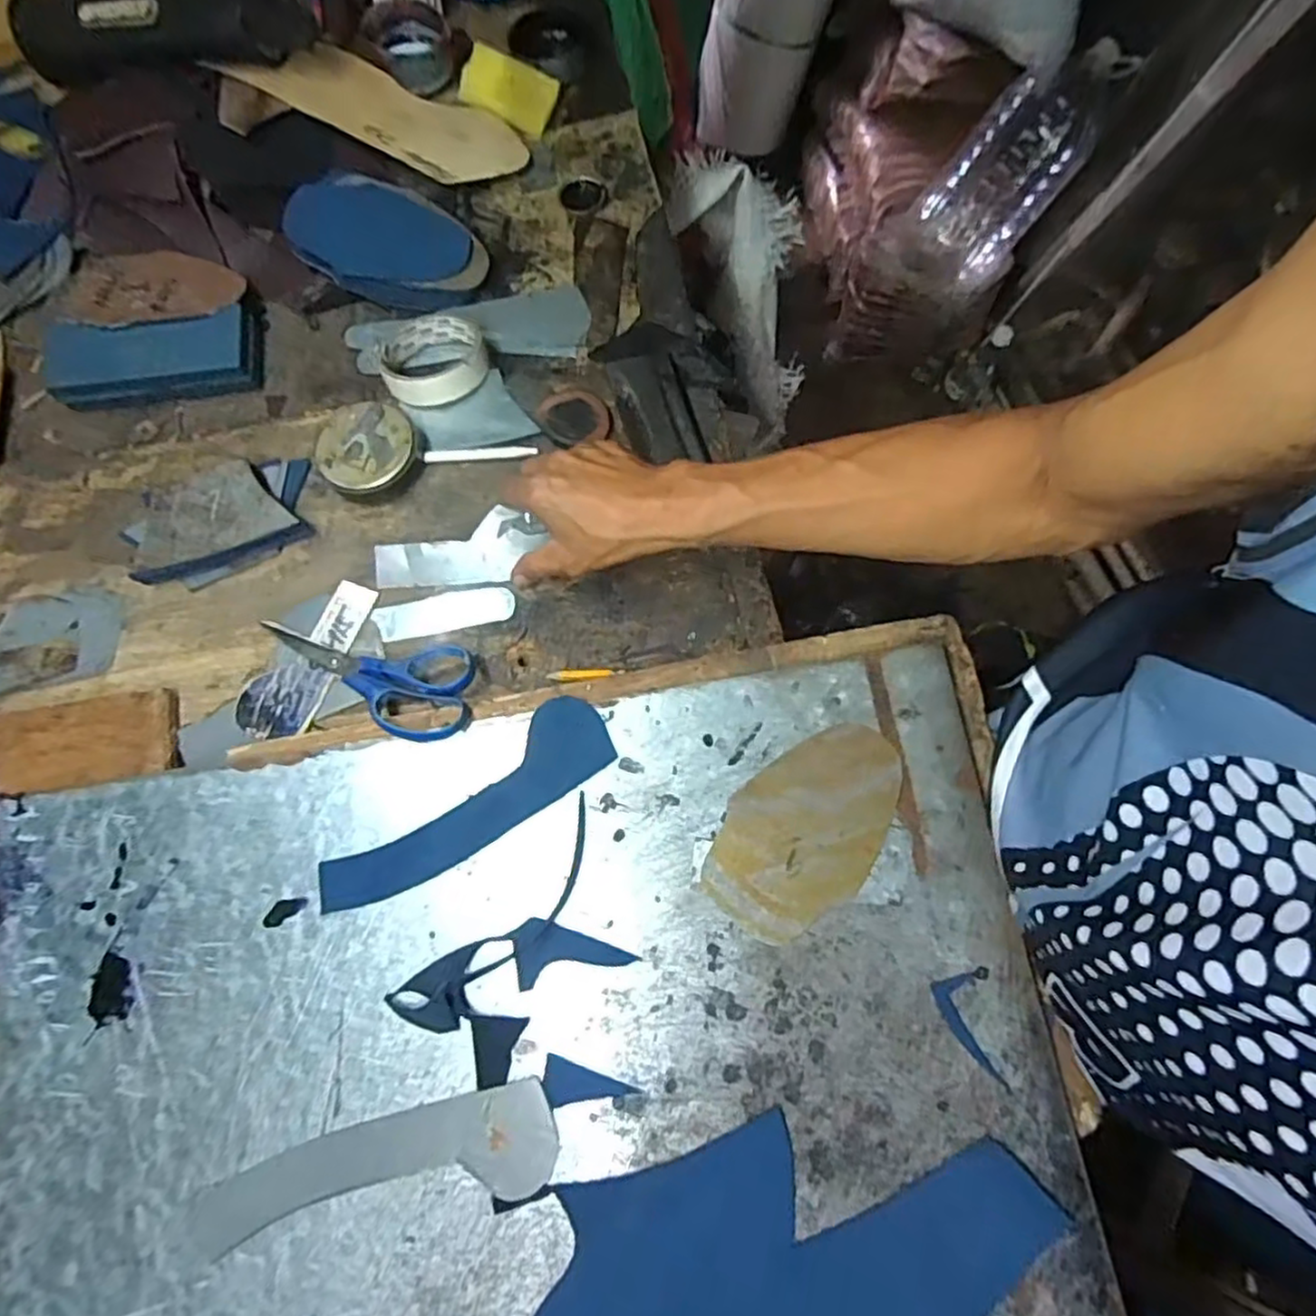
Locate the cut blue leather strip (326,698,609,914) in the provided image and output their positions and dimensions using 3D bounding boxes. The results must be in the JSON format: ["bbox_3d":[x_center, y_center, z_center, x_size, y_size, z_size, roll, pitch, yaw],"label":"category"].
[{"bbox_3d":[-0.123,0.098,0.466,0.202,0.005,0.052,-34,83,-7],"label":"cut blue leather strip"}]

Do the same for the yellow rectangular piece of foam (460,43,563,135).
[{"bbox_3d":[-0.141,-0.534,0.676,0.085,0.006,0.054,22,92,-5],"label":"yellow rectangular piece of foam"}]

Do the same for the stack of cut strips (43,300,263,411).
[{"bbox_3d":[-0.406,-0.248,0.582,0.157,0.025,0.061,-8,74,-7],"label":"stack of cut strips"}]

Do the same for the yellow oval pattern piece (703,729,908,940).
[{"bbox_3d":[0.094,0.105,0.452,0.087,0.010,0.143,39,74,11],"label":"yellow oval pattern piece"}]

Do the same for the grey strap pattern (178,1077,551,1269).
[{"bbox_3d":[-0.161,0.293,0.410,0.206,0.004,0.054,-13,73,-2],"label":"grey strap pattern"}]

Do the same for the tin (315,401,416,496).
[{"bbox_3d":[-0.222,-0.157,0.551,0.069,0.031,0.072,1,71,-2],"label":"tin"}]

